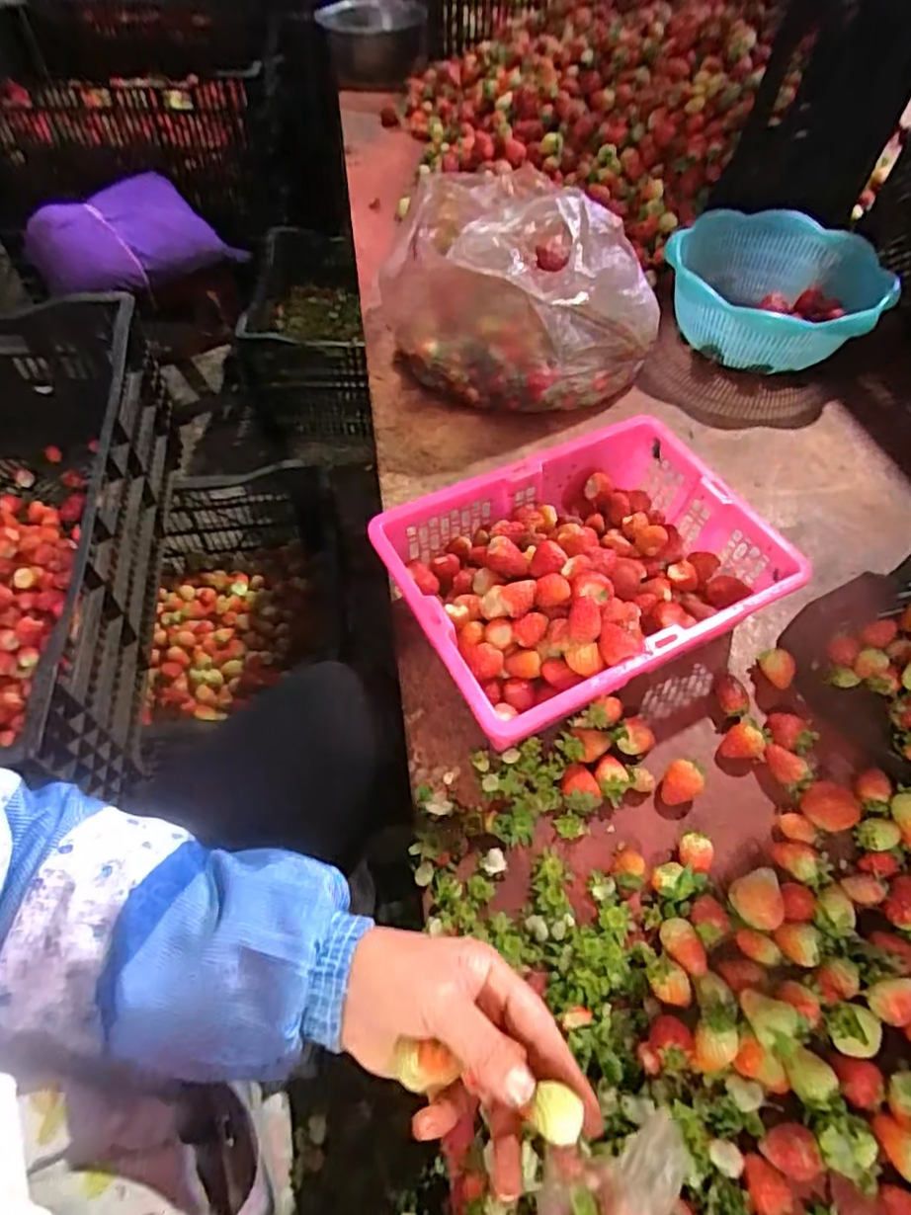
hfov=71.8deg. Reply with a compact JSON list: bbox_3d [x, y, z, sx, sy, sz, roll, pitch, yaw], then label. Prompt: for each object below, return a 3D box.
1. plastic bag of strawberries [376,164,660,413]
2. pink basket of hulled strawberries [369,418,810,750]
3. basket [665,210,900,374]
[{"bbox_3d":[0.069,-0.346,0.705,0.250,0.173,0.223,-25,60,-17],"label":"plastic bag of strawberries"},{"bbox_3d":[0.103,-0.031,0.505,0.284,0.078,0.199,-24,60,-16],"label":"pink basket of hulled strawberries"},{"bbox_3d":[0.381,-0.379,0.766,0.244,0.086,0.237,1,56,-1],"label":"basket"}]

